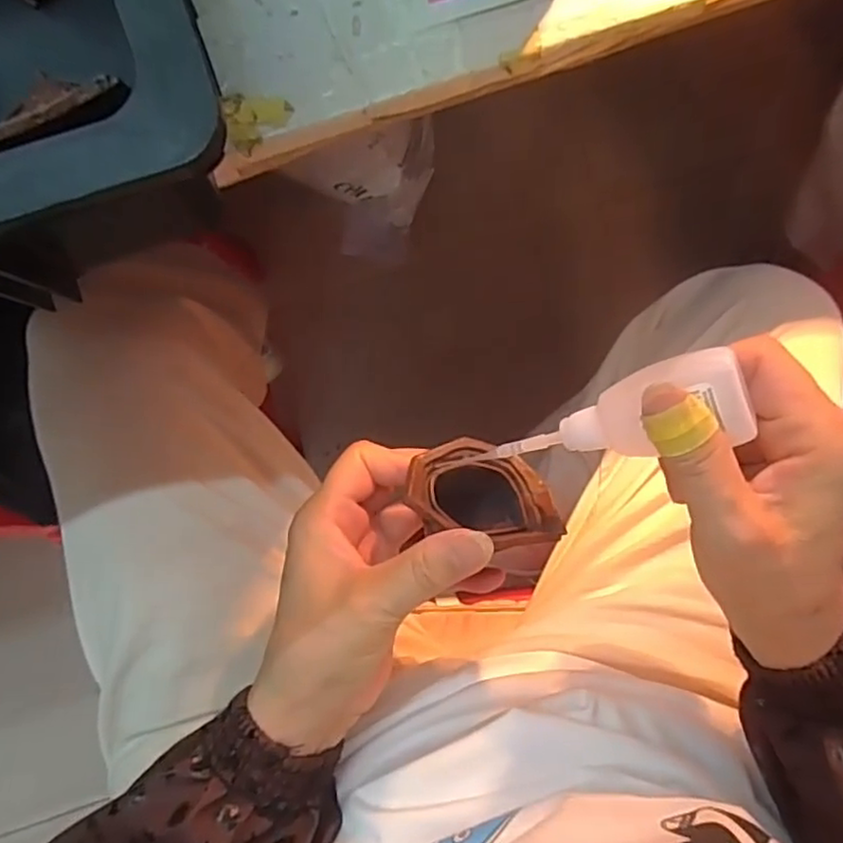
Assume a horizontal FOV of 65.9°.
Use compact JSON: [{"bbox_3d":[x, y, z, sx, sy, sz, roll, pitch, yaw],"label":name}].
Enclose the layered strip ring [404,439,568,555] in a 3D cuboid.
[{"bbox_3d":[0.027,0.031,0.279,0.064,0.056,0.015,13,130,-13],"label":"layered strip ring"}]

